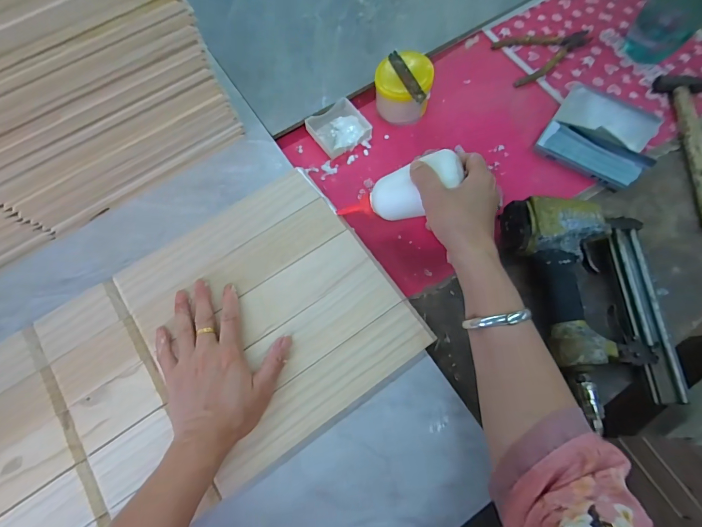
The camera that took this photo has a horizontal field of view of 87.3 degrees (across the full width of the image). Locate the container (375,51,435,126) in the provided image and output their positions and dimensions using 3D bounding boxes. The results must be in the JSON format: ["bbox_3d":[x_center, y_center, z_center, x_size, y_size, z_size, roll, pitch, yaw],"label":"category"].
[{"bbox_3d":[0.074,-0.250,0.527,0.076,0.062,0.072,0,70,1],"label":"container"}]

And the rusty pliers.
[{"bbox_3d":[0.310,-0.336,0.578,0.153,0.008,0.088,-20,70,-6],"label":"rusty pliers"}]

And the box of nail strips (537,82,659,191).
[{"bbox_3d":[0.350,-0.183,0.513,0.131,0.025,0.144,32,74,12],"label":"box of nail strips"}]

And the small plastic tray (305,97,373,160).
[{"bbox_3d":[-0.019,-0.200,0.542,0.076,0.015,0.077,-33,72,-10],"label":"small plastic tray"}]

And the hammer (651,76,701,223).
[{"bbox_3d":[0.485,-0.160,0.499,0.072,0.022,0.254,0,70,2],"label":"hammer"}]

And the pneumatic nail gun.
[{"bbox_3d":[0.282,0.037,0.411,0.160,0.058,0.243,-10,70,-2],"label":"pneumatic nail gun"}]

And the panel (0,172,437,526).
[{"bbox_3d":[-0.288,0.180,0.391,0.729,0.013,0.284,-32,72,-9],"label":"panel"}]

